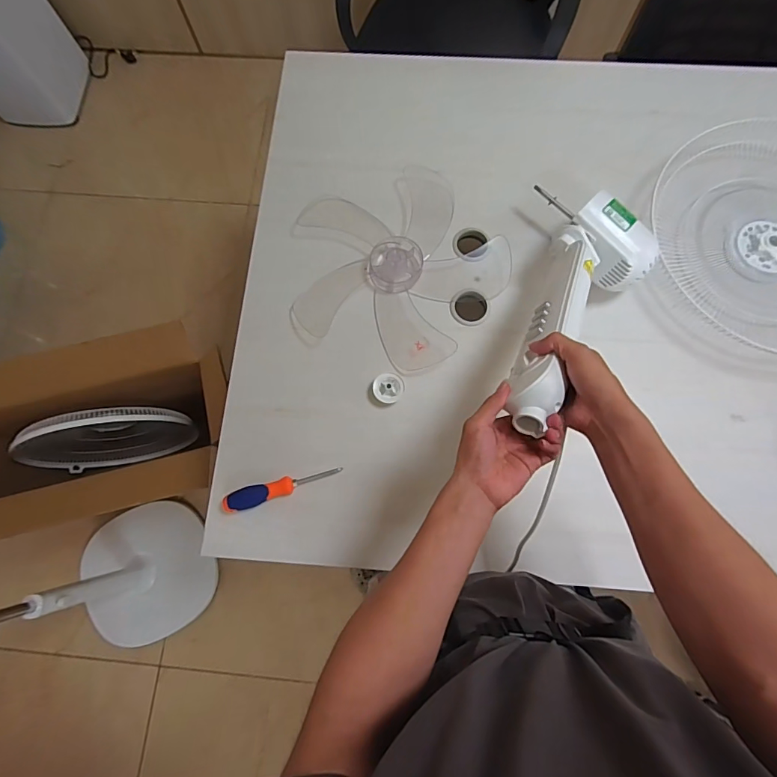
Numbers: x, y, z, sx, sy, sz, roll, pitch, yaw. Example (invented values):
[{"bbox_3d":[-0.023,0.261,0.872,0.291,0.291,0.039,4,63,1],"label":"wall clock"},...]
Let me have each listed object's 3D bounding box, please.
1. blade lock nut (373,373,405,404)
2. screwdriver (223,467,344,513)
[{"bbox_3d":[0.000,-0.001,0.724,0.050,0.020,0.046,0,75,1],"label":"blade lock nut"},{"bbox_3d":[-0.165,0.155,0.684,0.181,0.027,0.030,-17,76,-3],"label":"screwdriver"}]

